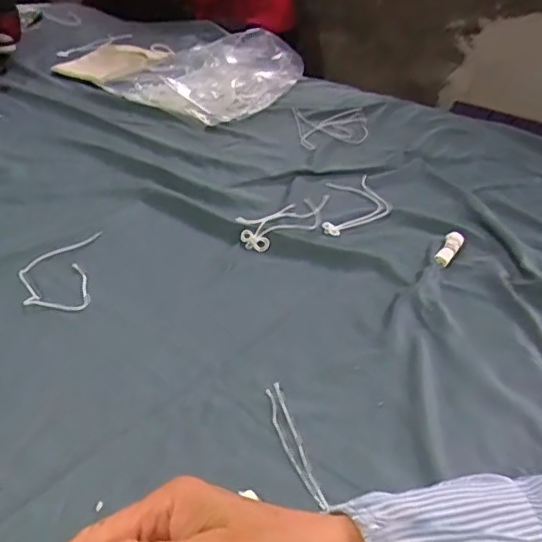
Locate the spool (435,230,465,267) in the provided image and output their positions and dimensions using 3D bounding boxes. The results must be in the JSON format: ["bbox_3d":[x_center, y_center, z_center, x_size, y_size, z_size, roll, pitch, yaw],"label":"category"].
[{"bbox_3d":[0.202,-0.026,0.653,0.020,0.015,0.061,19,41,24],"label":"spool"}]

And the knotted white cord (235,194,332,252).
[{"bbox_3d":[0.017,-0.064,0.705,0.132,0.015,0.065,-21,41,-26],"label":"knotted white cord"}]

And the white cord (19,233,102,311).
[{"bbox_3d":[-0.223,-0.003,0.611,0.069,0.010,0.124,-7,37,-9],"label":"white cord"}]

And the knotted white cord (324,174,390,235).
[{"bbox_3d":[0.112,-0.086,0.748,0.082,0.009,0.143,4,37,6],"label":"knotted white cord"}]

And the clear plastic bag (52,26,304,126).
[{"bbox_3d":[-0.176,-0.395,1.065,0.414,0.081,0.253,24,43,29],"label":"clear plastic bag"}]

